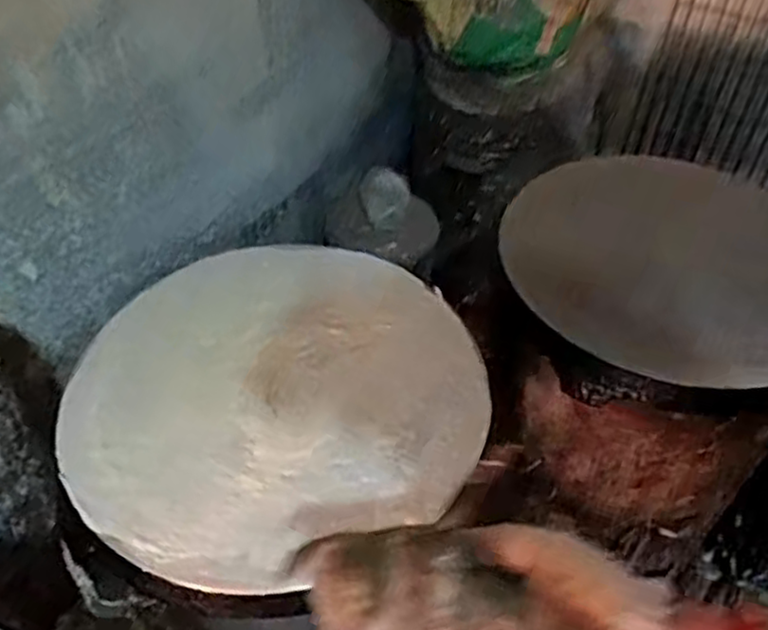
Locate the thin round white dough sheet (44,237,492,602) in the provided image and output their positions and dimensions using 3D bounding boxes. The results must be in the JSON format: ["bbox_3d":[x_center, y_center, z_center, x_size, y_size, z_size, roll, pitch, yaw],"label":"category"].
[{"bbox_3d":[-0.095,0.059,0.660,0.381,0.033,0.373,-21,49,-20],"label":"thin round white dough sheet"}]

